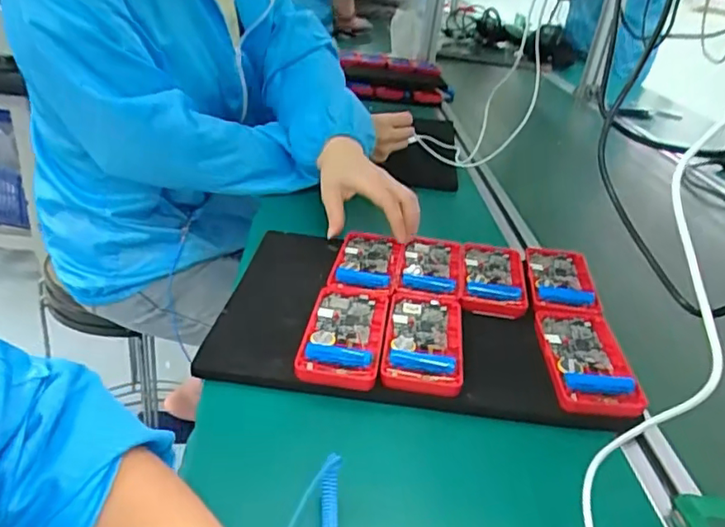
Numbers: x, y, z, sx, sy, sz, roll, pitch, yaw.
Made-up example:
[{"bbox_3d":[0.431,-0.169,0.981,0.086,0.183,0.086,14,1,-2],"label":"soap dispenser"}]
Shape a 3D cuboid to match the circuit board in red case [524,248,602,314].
[{"bbox_3d":[0.200,0.013,0.600,0.064,0.012,0.122,12,29,9],"label":"circuit board in red case"}]

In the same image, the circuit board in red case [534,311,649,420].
[{"bbox_3d":[0.183,0.072,0.487,0.065,0.015,0.129,8,29,1],"label":"circuit board in red case"}]

